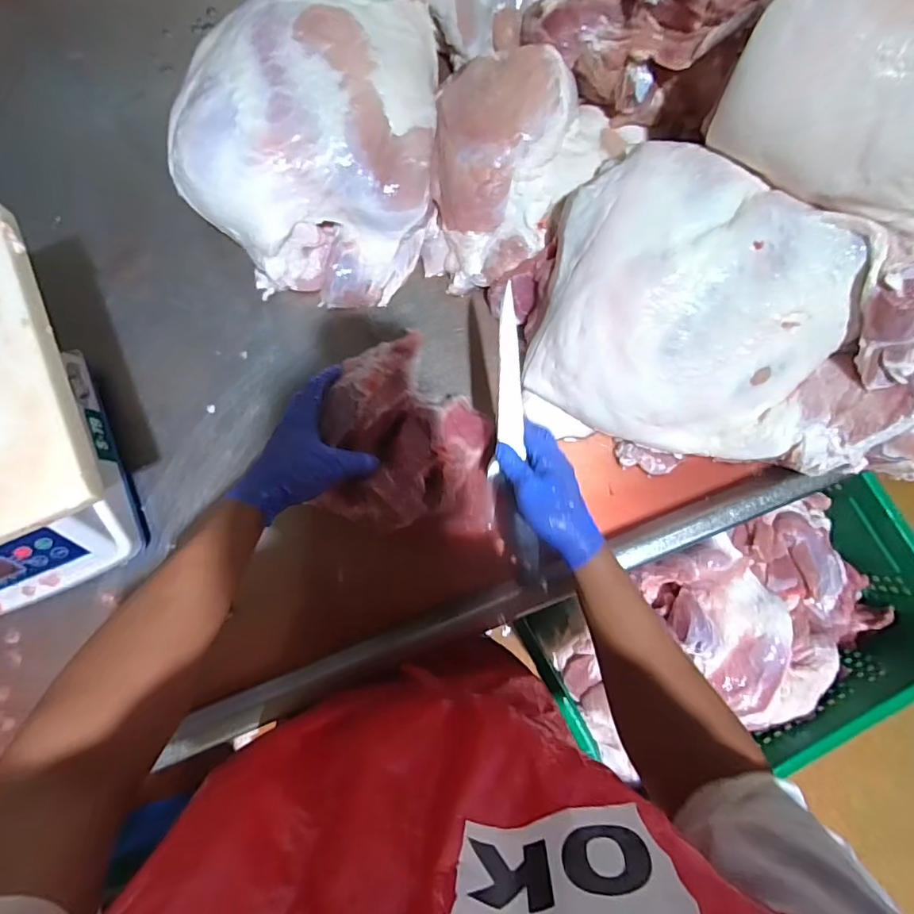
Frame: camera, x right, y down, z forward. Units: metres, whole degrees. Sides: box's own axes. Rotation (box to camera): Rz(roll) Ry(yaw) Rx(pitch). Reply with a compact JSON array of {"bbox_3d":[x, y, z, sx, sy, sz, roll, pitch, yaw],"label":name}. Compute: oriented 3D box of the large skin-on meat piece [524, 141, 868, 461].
[{"bbox_3d":[0.244,-0.151,0.525,0.300,0.134,0.256,14,83,3],"label":"large skin-on meat piece"}]

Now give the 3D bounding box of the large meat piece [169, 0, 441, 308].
[{"bbox_3d":[-0.181,-0.378,0.596,0.307,0.126,0.355,5,83,1],"label":"large meat piece"}]

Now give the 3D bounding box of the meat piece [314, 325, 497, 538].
[{"bbox_3d":[-0.036,-0.022,0.550,0.181,0.119,0.190,6,83,2],"label":"meat piece"}]

